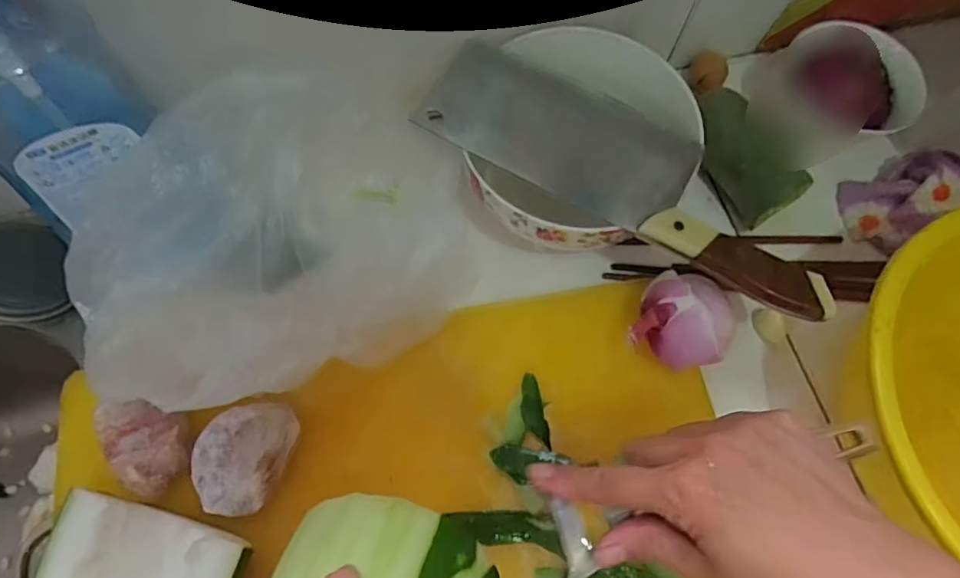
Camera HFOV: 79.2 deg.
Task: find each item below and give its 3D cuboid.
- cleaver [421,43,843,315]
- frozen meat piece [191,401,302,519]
[{"bbox_3d":[0.102,-0.085,0.402,0.293,0.019,0.090,30,70,9],"label":"cleaver"},{"bbox_3d":[-0.147,0.105,0.365,0.045,0.049,0.069,23,69,6],"label":"frozen meat piece"}]

